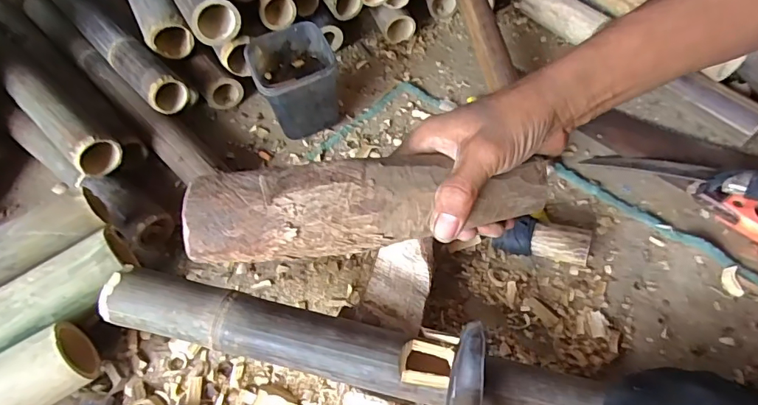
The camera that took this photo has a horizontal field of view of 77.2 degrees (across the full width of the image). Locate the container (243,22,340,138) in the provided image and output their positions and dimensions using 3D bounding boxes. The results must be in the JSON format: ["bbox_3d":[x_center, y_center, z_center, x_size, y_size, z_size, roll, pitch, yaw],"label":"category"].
[{"bbox_3d":[-0.123,-0.176,0.708,0.107,0.121,0.126,-22,57,-11],"label":"container"}]

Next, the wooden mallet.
[{"bbox_3d":[-0.006,0.001,0.329,0.248,0.036,0.054,-6,55,-6],"label":"wooden mallet"}]

